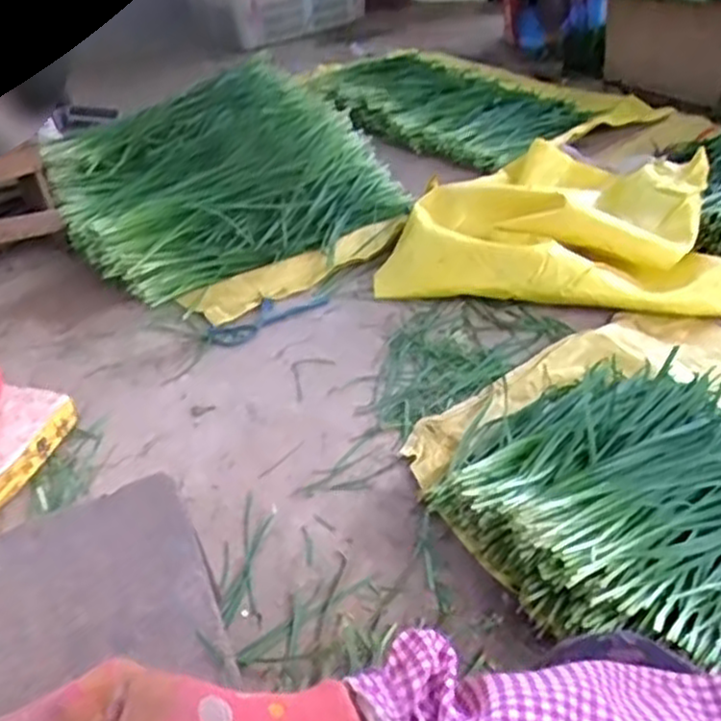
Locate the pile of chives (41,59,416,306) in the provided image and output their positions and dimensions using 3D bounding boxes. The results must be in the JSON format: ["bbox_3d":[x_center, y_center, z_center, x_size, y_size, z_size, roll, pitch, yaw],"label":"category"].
[{"bbox_3d":[-0.294,-0.399,1.557,0.618,0.195,0.622,-21,40,-20],"label":"pile of chives"}]

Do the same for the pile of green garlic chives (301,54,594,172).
[{"bbox_3d":[0.182,-0.647,1.854,0.370,0.092,0.708,-33,45,-31],"label":"pile of green garlic chives"}]

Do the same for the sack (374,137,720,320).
[{"bbox_3d":[0.401,-0.265,1.355,0.655,0.154,0.457,7,39,16],"label":"sack"}]

